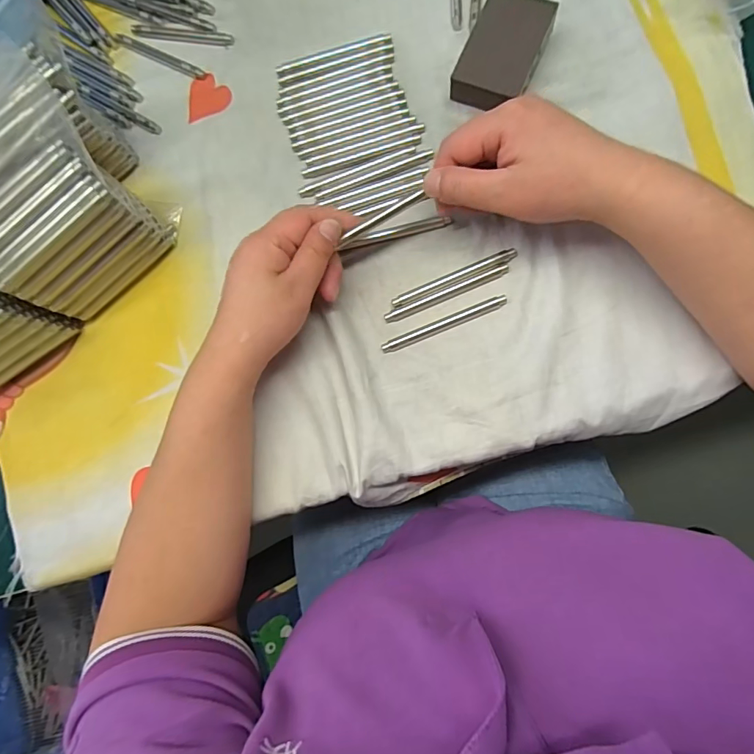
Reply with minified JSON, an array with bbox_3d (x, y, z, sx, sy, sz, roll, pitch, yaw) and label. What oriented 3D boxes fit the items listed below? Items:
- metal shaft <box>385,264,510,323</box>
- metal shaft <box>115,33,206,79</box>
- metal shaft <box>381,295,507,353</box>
[{"bbox_3d":[0.050,-0.060,0.334,0.093,0.004,0.009,-22,81,5],"label":"metal shaft"},{"bbox_3d":[-0.182,-0.268,0.384,0.089,0.004,0.008,29,88,10],"label":"metal shaft"},{"bbox_3d":[0.048,-0.038,0.332,0.092,0.005,0.011,-22,81,5],"label":"metal shaft"}]

